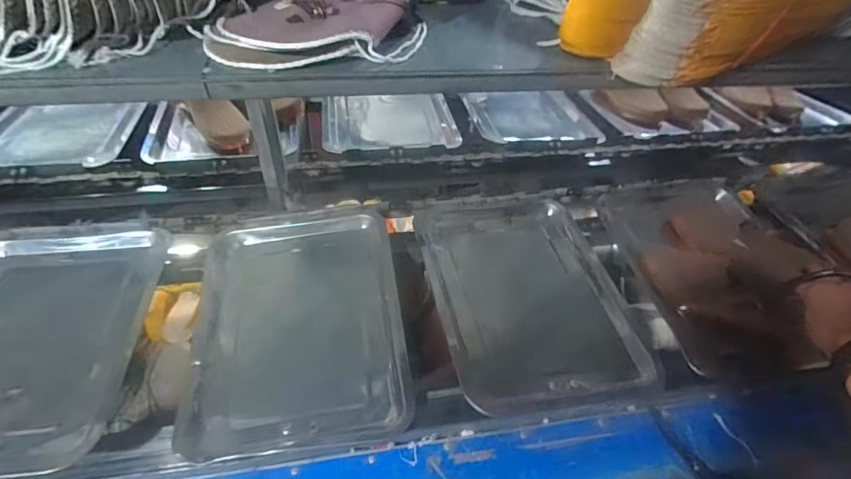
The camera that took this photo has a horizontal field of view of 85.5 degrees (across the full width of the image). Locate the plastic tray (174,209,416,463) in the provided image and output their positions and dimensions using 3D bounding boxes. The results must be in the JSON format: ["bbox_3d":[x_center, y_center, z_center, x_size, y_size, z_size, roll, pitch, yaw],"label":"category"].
[{"bbox_3d":[-0.167,0.098,0.615,0.258,0.040,0.343,-5,46,-10],"label":"plastic tray"}]

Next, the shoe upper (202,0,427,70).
[{"bbox_3d":[-0.106,-0.225,0.464,0.213,0.033,0.171,-11,48,-15],"label":"shoe upper"}]

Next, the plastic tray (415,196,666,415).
[{"bbox_3d":[0.136,0.067,0.664,0.270,0.046,0.344,-7,47,-12],"label":"plastic tray"}]

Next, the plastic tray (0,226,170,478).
[{"bbox_3d":[-0.484,0.108,0.546,0.278,0.030,0.358,-2,42,-9],"label":"plastic tray"}]

